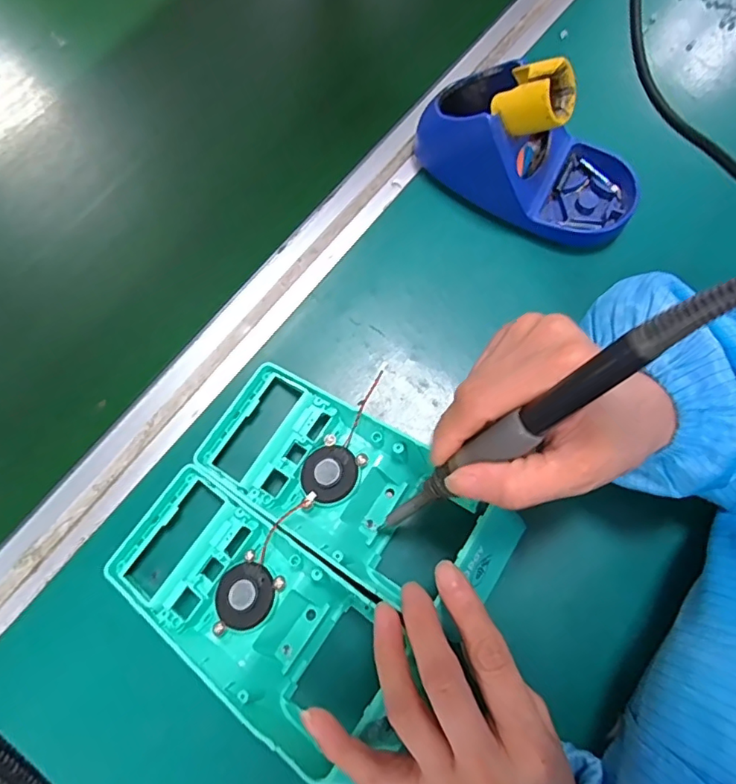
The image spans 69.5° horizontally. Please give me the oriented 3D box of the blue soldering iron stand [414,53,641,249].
[{"bbox_3d":[0.110,-0.164,0.349,0.158,0.084,0.079,18,74,7],"label":"blue soldering iron stand"}]

